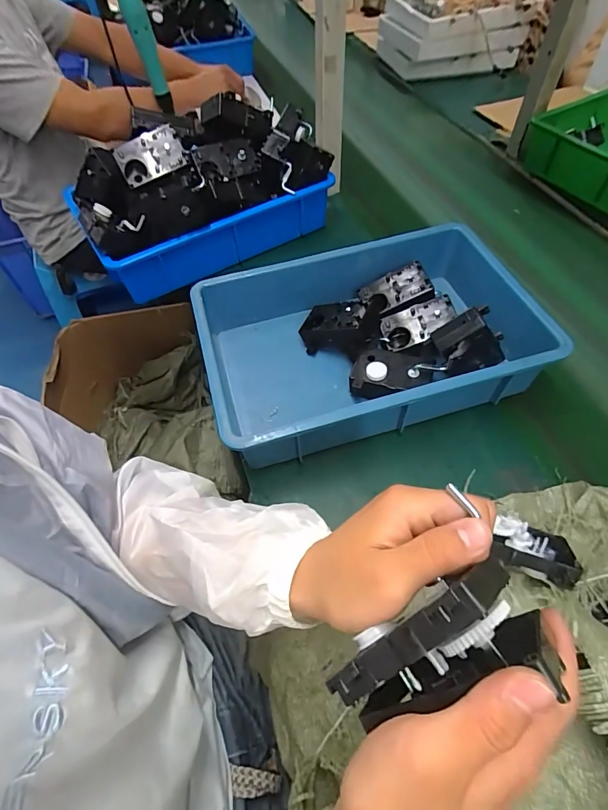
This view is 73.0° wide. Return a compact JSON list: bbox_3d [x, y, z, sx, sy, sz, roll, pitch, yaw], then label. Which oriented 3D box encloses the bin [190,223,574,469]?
[{"bbox_3d":[0.084,-0.087,0.553,0.427,0.117,0.280,-12,56,-7],"label":"bin"}]

